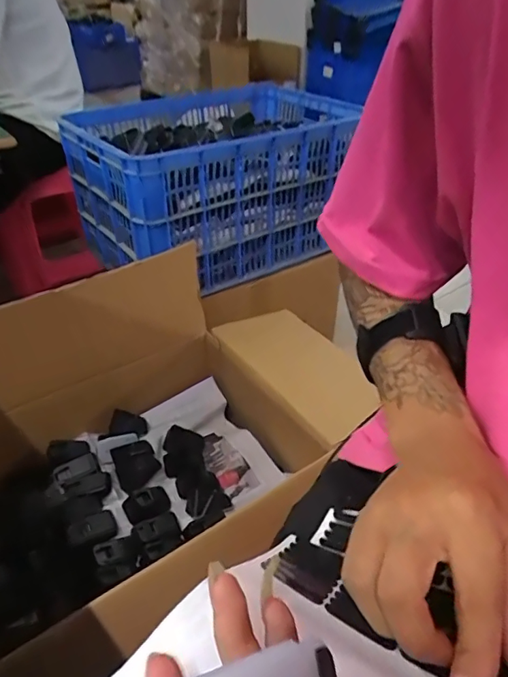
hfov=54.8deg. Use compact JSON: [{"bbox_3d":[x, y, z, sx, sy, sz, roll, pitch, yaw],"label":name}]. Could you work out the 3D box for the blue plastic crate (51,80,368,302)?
[{"bbox_3d":[-0.091,-0.369,1.146,0.582,0.296,0.425,-24,43,-29],"label":"blue plastic crate"}]

